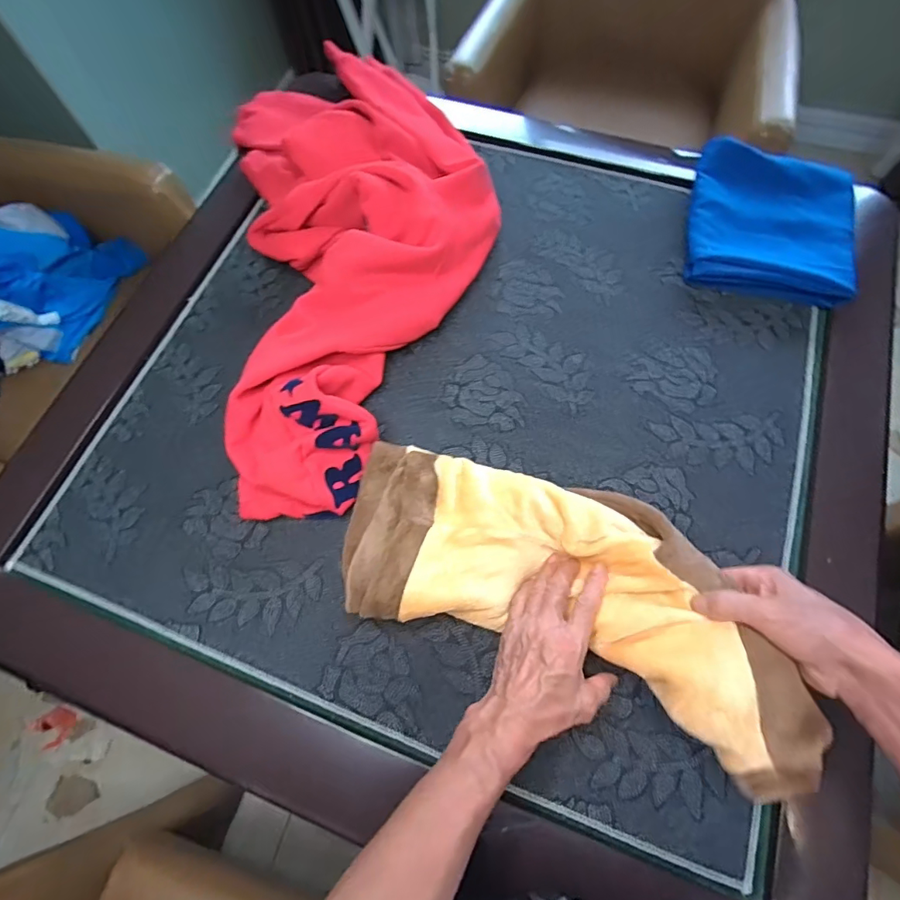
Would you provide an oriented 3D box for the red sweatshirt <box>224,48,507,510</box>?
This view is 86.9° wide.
[{"bbox_3d":[-0.108,-0.261,0.600,0.345,0.118,0.650,-10,69,-2],"label":"red sweatshirt"}]

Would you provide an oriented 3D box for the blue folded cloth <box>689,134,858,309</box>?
[{"bbox_3d":[0.418,-0.292,0.619,0.203,0.063,0.191,14,70,8],"label":"blue folded cloth"}]

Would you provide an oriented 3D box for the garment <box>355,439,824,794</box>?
[{"bbox_3d":[0.089,0.118,0.430,0.411,0.054,0.183,21,70,22],"label":"garment"}]

